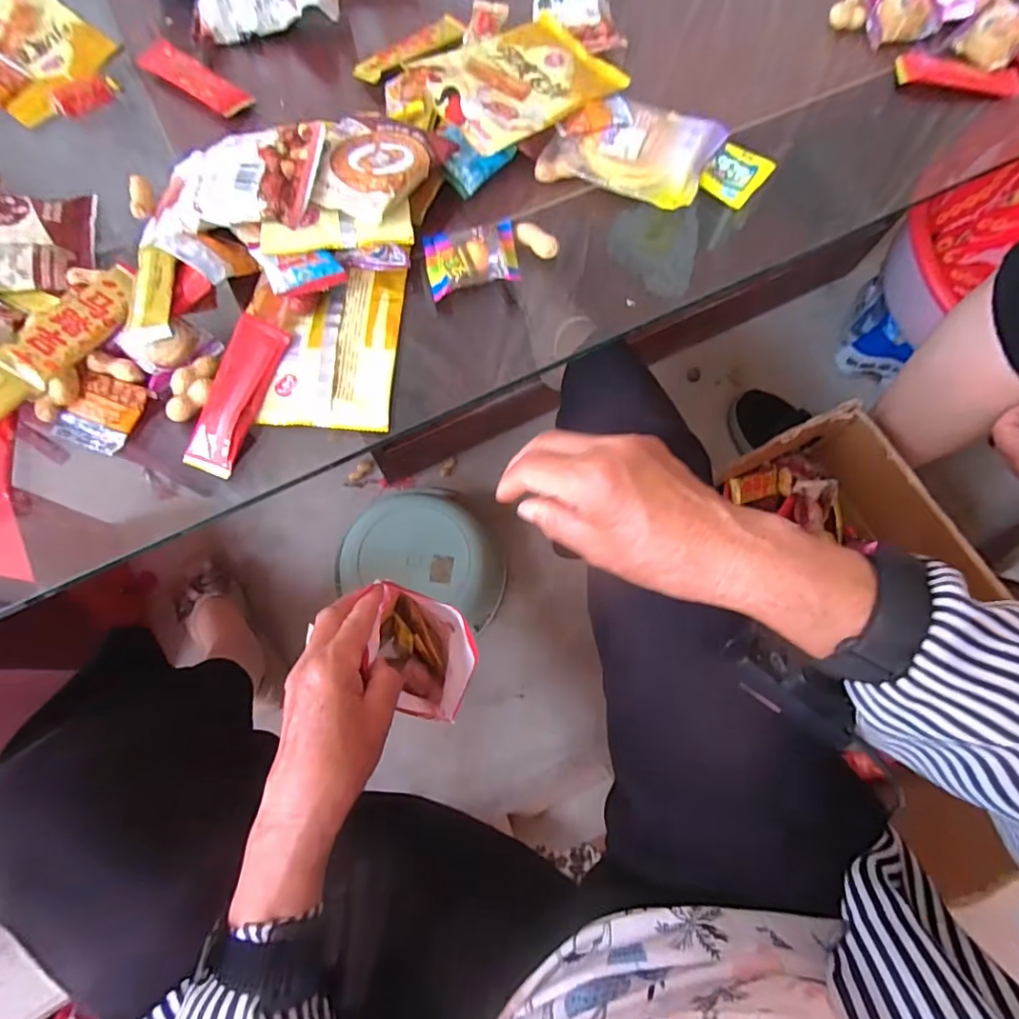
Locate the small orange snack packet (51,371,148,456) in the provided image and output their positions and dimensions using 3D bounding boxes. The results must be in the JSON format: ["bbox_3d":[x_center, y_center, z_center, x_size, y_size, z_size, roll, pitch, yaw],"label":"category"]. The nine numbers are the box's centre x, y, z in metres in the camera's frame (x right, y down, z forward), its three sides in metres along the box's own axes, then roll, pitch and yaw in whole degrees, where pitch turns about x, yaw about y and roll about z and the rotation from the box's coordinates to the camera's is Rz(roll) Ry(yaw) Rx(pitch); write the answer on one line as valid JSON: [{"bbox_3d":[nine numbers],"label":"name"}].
[{"bbox_3d":[-0.268,-0.063,0.351,0.043,0.012,0.048,20,73,3],"label":"small orange snack packet"}]

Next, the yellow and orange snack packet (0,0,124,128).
[{"bbox_3d":[-0.400,-0.379,0.433,0.153,0.019,0.108,38,75,8],"label":"yellow and orange snack packet"}]

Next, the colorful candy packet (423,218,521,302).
[{"bbox_3d":[-0.026,-0.180,0.380,0.066,0.016,0.046,-14,75,-7],"label":"colorful candy packet"}]

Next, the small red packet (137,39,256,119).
[{"bbox_3d":[-0.254,-0.347,0.432,0.092,0.007,0.031,33,72,4],"label":"small red packet"}]

